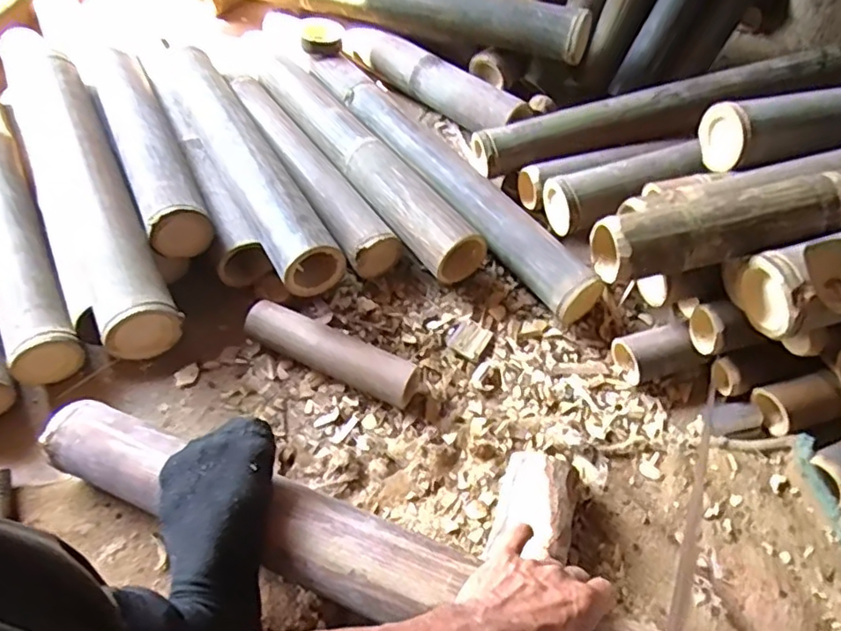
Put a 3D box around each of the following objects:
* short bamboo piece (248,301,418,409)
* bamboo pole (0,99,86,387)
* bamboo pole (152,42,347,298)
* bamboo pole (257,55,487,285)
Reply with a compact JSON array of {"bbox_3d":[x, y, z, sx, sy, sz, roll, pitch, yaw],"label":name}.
[{"bbox_3d":[-0.109,0.049,0.727,0.217,0.051,0.054,20,60,17],"label":"short bamboo piece"},{"bbox_3d":[-0.615,-0.167,0.888,0.089,0.068,0.672,-29,59,-15],"label":"bamboo pole"},{"bbox_3d":[-0.255,-0.232,0.838,0.084,0.078,0.511,-28,59,-14],"label":"bamboo pole"},{"bbox_3d":[-0.098,-0.239,0.905,0.082,0.089,0.524,-31,59,-16],"label":"bamboo pole"}]

